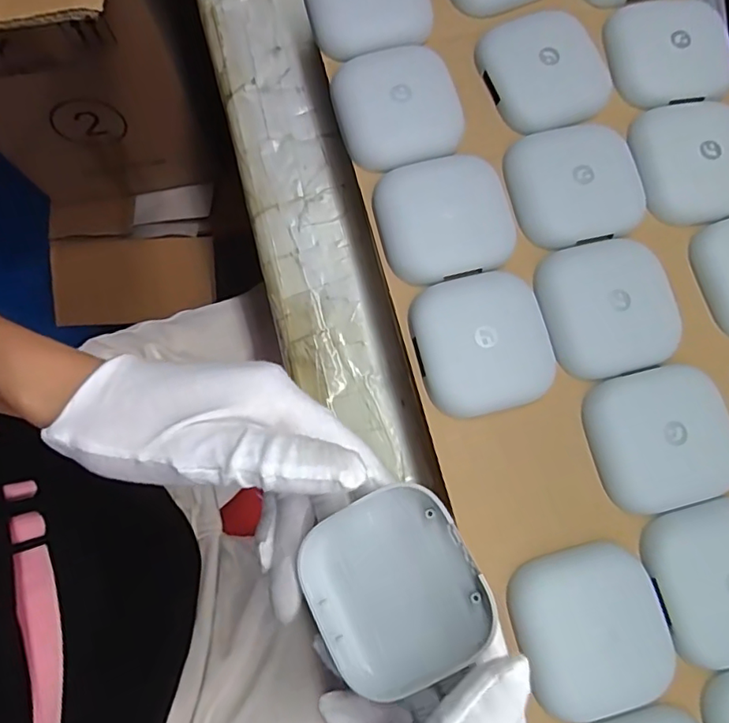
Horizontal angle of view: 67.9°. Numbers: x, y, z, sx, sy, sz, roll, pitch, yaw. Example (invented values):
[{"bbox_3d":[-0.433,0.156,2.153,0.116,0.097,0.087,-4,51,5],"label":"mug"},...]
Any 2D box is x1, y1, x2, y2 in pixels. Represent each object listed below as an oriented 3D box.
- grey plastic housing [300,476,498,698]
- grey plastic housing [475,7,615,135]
[{"bbox_3d":[0.011,0.087,0.210,0.066,0.015,0.066,-31,74,8],"label":"grey plastic housing"},{"bbox_3d":[0.098,-0.158,0.290,0.062,0.012,0.063,-23,80,-5],"label":"grey plastic housing"}]

